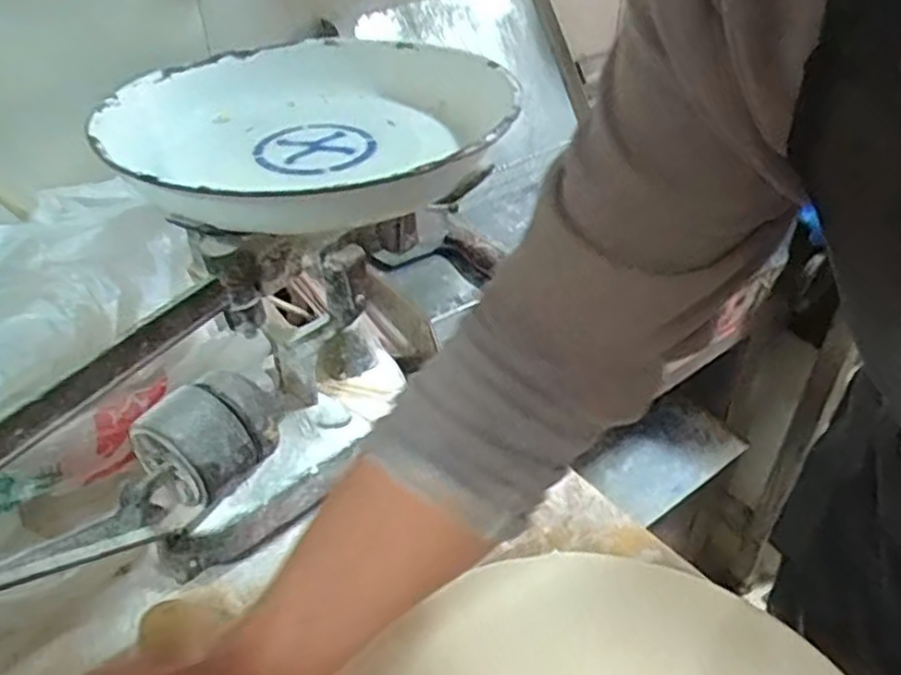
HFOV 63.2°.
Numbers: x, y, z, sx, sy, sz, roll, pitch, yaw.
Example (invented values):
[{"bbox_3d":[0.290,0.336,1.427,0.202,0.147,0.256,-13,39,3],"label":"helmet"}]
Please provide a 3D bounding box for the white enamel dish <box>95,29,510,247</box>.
[{"bbox_3d":[-0.097,-0.134,0.488,0.237,0.048,0.265,-28,46,-31],"label":"white enamel dish"}]

